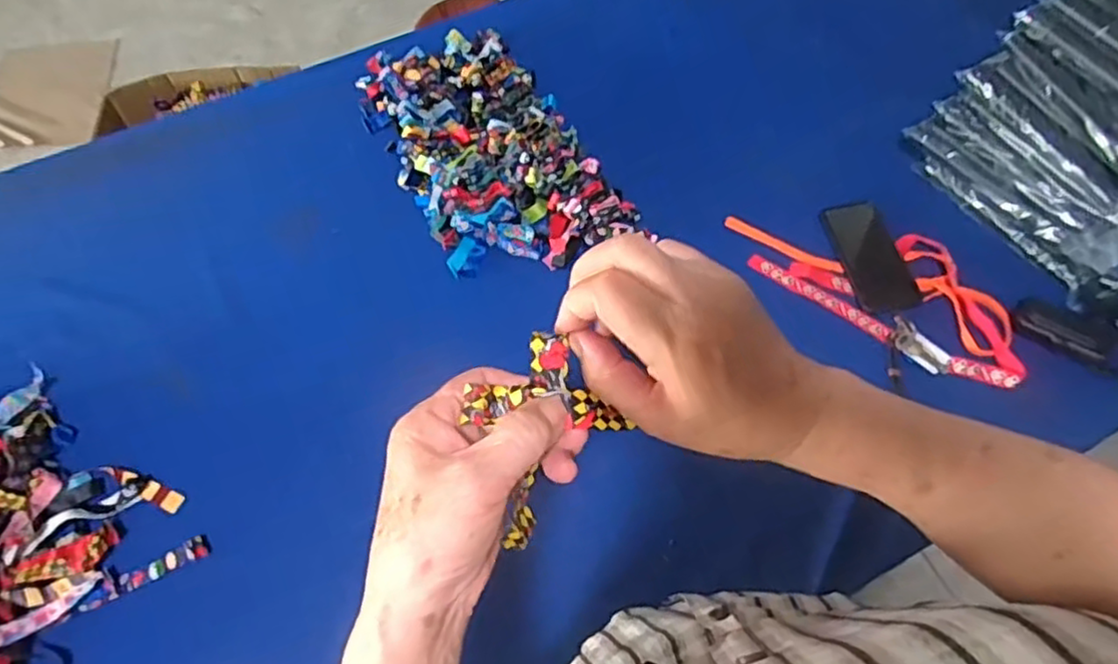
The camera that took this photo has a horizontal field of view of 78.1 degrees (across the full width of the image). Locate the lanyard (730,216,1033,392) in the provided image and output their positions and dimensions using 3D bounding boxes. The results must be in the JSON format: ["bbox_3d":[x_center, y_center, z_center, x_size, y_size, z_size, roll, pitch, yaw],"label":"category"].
[{"bbox_3d":[0.417,-0.075,0.887,0.384,0.019,0.164,34,69,16],"label":"lanyard"}]

